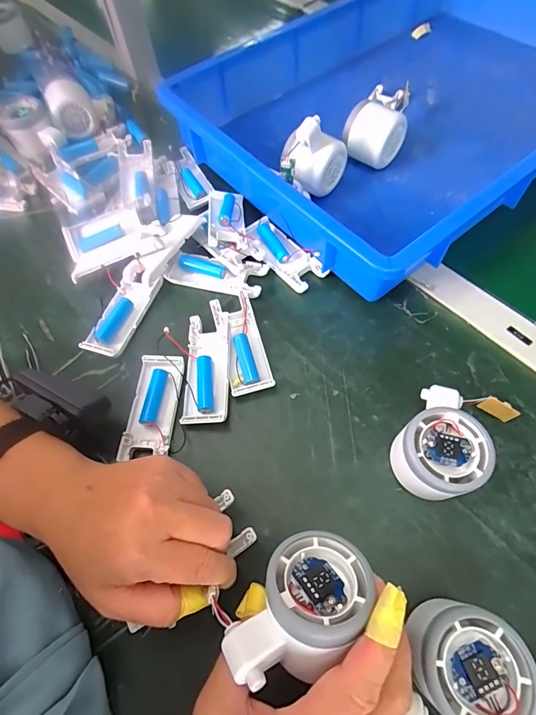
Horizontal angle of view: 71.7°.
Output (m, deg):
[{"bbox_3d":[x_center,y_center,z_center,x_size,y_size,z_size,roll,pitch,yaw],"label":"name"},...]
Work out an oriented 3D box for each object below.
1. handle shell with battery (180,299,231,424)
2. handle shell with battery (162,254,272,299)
[{"bbox_3d":[-0.056,0.002,0.340,0.041,0.013,0.120,-1,64,3],"label":"handle shell with battery"},{"bbox_3d":[-0.054,-0.088,0.384,0.099,0.018,0.039,10,65,8],"label":"handle shell with battery"}]

